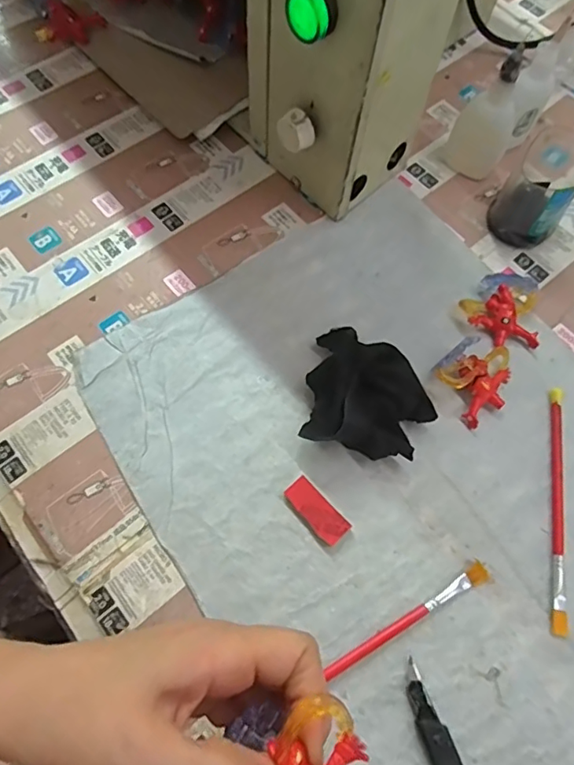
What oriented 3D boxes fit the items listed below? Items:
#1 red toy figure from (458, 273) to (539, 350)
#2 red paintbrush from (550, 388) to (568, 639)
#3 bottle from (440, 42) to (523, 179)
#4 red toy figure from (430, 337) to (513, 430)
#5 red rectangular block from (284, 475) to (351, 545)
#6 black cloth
[{"bbox_3d":[0.155,-0.052,0.376,0.054,0.024,0.046,15,68,5],"label":"red toy figure"},{"bbox_3d":[0.172,0.076,0.331,0.009,0.005,0.153,11,67,3],"label":"red paintbrush"},{"bbox_3d":[0.157,-0.209,0.406,0.046,0.091,0.037,26,69,9],"label":"bottle"},{"bbox_3d":[0.132,-0.006,0.351,0.056,0.026,0.047,-35,72,-15],"label":"red toy figure"},{"bbox_3d":[0.018,0.079,0.323,0.019,0.007,0.043,-38,73,-16],"label":"red rectangular block"},{"bbox_3d":[0.054,0.004,0.339,0.078,0.036,0.086,13,67,4],"label":"black cloth"}]

